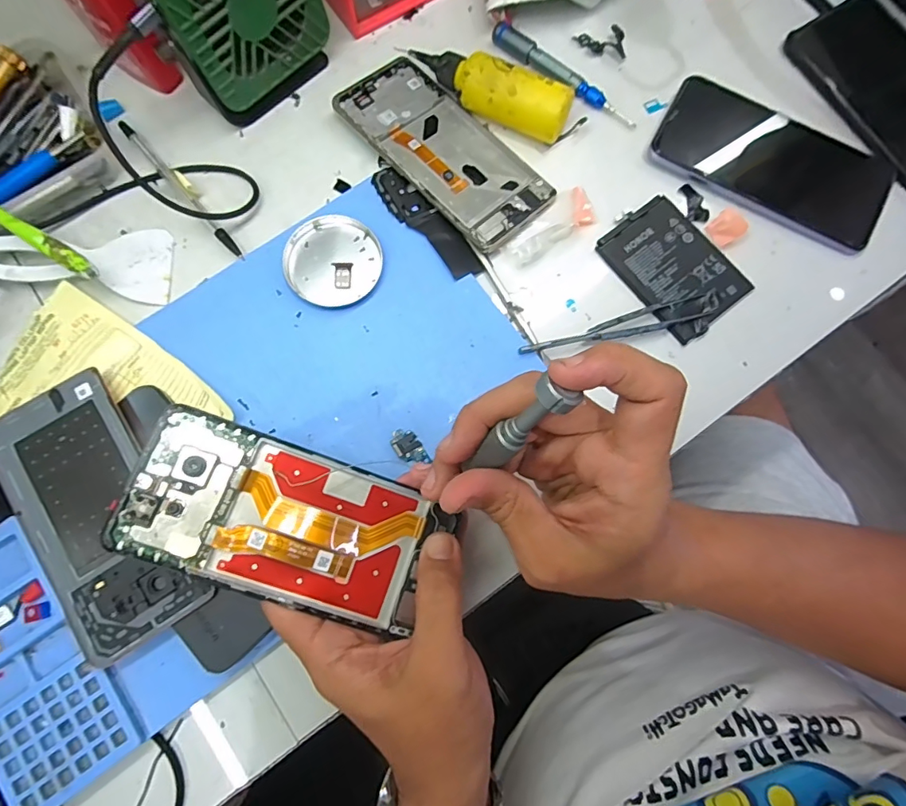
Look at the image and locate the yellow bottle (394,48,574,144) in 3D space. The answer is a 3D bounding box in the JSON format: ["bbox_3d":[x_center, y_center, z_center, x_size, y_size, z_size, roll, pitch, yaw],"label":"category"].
[{"bbox_3d":[0.023,-0.222,0.349,0.123,0.035,0.030,28,79,5],"label":"yellow bottle"}]

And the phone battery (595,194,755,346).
[{"bbox_3d":[0.153,-0.097,0.339,0.066,0.008,0.094,-38,81,-8],"label":"phone battery"}]

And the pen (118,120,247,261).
[{"bbox_3d":[-0.193,-0.150,0.345,0.009,0.007,0.141,-42,82,-9],"label":"pen"}]

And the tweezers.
[{"bbox_3d":[0.108,-0.048,0.323,0.131,0.016,0.016,-17,79,-4],"label":"tweezers"}]

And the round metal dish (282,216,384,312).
[{"bbox_3d":[-0.080,-0.096,0.334,0.064,0.012,0.063,0,78,-1],"label":"round metal dish"}]

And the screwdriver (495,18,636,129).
[{"bbox_3d":[0.083,-0.245,0.366,0.126,0.012,0.014,38,80,7],"label":"screwdriver"}]

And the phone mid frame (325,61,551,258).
[{"bbox_3d":[-0.006,-0.185,0.354,0.077,0.014,0.164,-42,82,-9],"label":"phone mid frame"}]

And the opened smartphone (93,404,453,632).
[{"bbox_3d":[-0.084,0.061,0.250,0.150,0.012,0.071,23,78,-10],"label":"opened smartphone"}]

